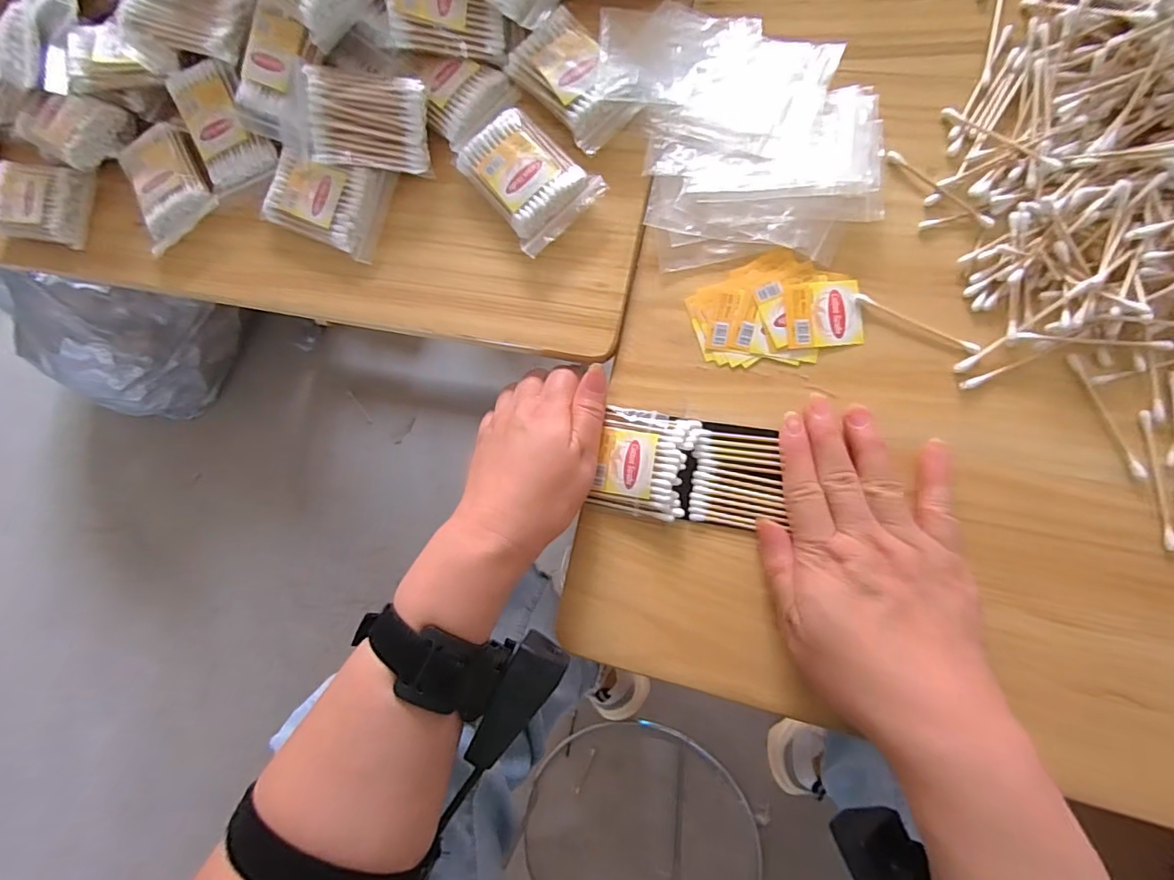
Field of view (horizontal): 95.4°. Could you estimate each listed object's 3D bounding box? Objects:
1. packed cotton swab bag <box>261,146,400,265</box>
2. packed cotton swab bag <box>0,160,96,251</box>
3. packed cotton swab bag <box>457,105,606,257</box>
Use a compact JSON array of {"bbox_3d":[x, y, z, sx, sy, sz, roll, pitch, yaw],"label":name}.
[{"bbox_3d":[-0.181,-0.166,0.368,0.089,0.015,0.058,21,88,12],"label":"packed cotton swab bag"},{"bbox_3d":[-0.428,-0.186,0.419,0.085,0.013,0.058,14,87,11],"label":"packed cotton swab bag"},{"bbox_3d":[-0.040,-0.170,0.345,0.061,0.014,0.089,-44,79,4],"label":"packed cotton swab bag"}]

